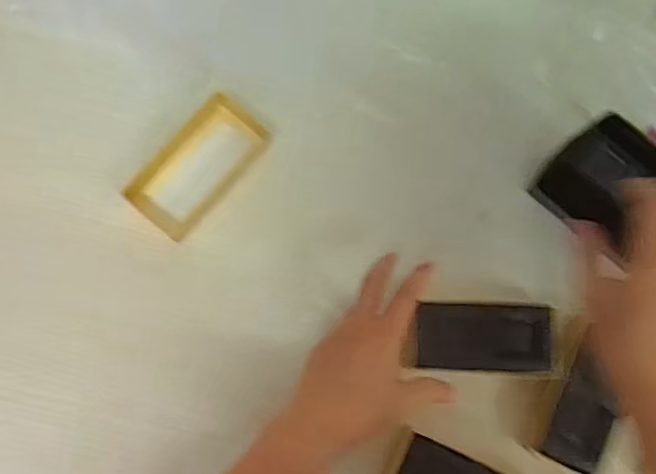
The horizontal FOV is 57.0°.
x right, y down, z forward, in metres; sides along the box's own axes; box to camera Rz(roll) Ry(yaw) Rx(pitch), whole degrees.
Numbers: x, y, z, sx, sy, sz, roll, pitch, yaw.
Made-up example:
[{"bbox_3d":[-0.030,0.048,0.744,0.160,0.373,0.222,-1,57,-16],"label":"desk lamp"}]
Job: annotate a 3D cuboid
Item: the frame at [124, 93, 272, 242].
[{"bbox_3d":[-0.106,-0.058,0.494,0.062,0.013,0.116,40,84,1],"label":"frame"}]

